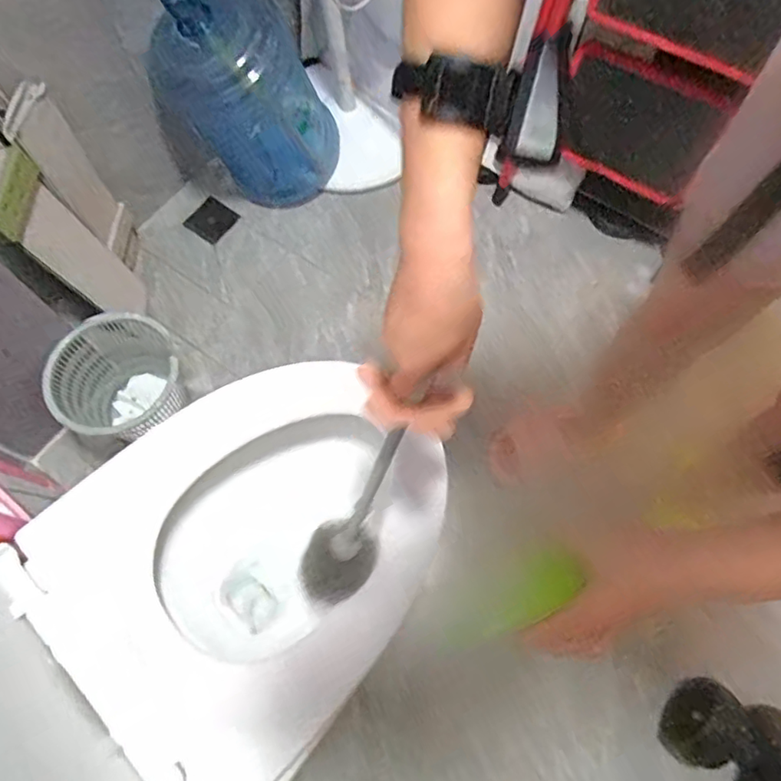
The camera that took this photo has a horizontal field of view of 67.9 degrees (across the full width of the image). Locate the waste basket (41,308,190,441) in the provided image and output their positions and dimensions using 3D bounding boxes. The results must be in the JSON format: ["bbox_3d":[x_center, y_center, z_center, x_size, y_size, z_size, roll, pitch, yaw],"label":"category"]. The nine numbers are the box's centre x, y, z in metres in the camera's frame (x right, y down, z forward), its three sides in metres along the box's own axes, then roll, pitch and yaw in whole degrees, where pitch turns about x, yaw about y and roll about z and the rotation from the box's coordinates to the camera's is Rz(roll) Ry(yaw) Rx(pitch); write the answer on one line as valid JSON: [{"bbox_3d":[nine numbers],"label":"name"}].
[{"bbox_3d":[-0.473,-0.003,1.068,0.210,0.207,0.221,0,68,1],"label":"waste basket"}]

